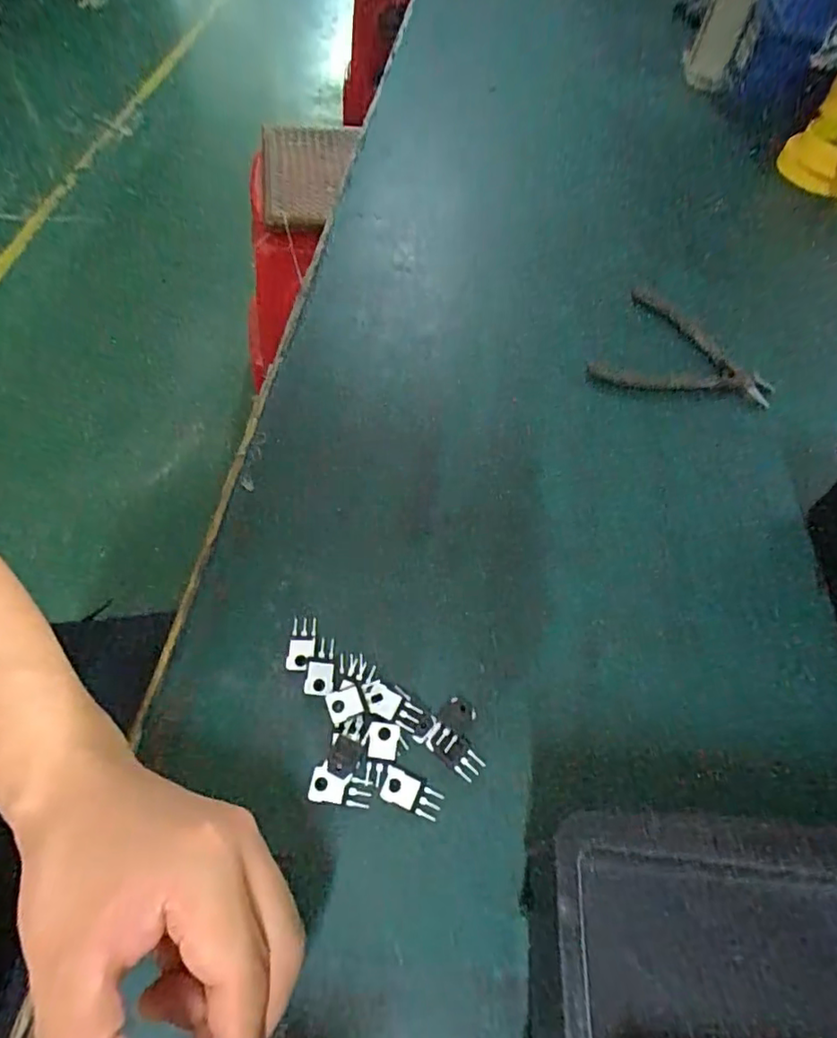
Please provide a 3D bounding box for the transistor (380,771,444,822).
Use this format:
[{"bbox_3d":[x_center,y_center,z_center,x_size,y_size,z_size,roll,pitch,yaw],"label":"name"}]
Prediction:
[{"bbox_3d":[-0.004,0.139,0.288,0.030,0.004,0.016,19,59,7],"label":"transistor"}]

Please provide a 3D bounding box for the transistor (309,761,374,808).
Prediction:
[{"bbox_3d":[-0.039,0.134,0.286,0.030,0.004,0.018,6,58,-1],"label":"transistor"}]

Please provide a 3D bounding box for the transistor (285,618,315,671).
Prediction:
[{"bbox_3d":[-0.066,0.070,0.321,0.015,0.004,0.031,1,58,-4],"label":"transistor"}]

